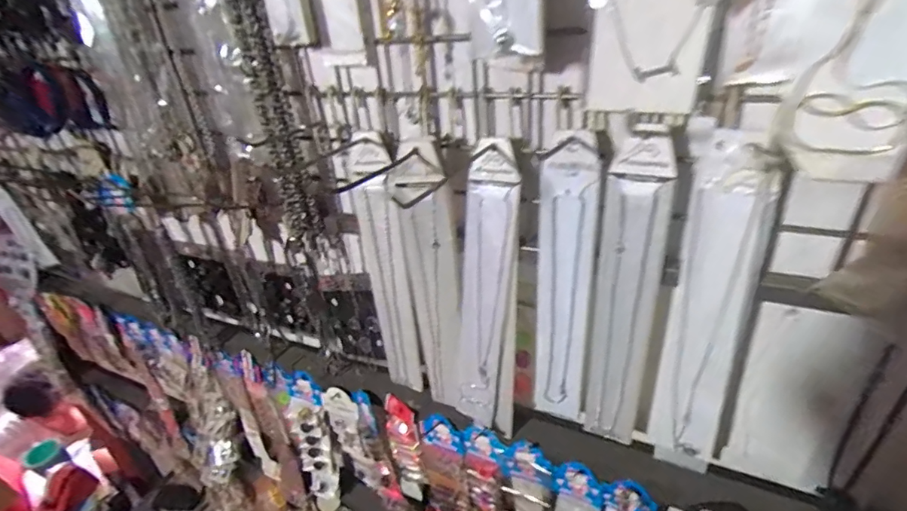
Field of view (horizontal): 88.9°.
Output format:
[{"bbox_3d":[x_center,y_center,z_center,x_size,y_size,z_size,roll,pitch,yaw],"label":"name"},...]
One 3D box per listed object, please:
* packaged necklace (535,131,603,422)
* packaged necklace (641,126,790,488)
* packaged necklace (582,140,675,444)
[{"bbox_3d":[0.091,0.034,0.372,0.044,0.257,0.015,14,36,30],"label":"packaged necklace"},{"bbox_3d":[0.180,0.055,0.333,0.049,0.269,0.023,11,35,26],"label":"packaged necklace"},{"bbox_3d":[0.130,0.044,0.353,0.038,0.266,0.019,-3,31,5],"label":"packaged necklace"}]

